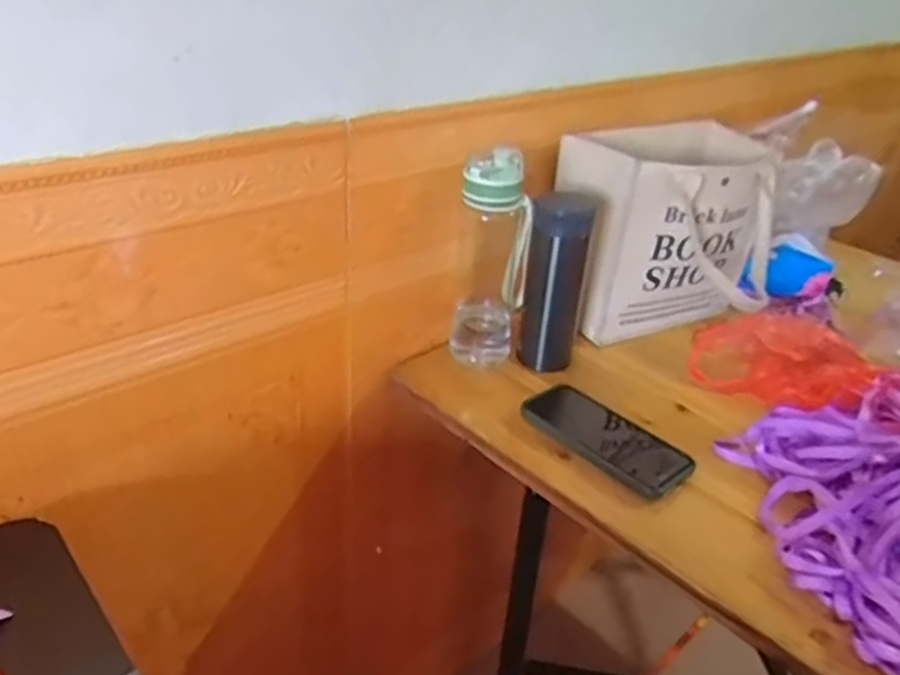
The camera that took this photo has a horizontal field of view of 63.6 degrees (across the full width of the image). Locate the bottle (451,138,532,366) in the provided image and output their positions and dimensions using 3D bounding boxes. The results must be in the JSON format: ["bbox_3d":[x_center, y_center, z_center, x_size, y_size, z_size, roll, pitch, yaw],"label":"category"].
[{"bbox_3d":[0.043,-0.077,0.774,0.075,0.228,0.061,6,30,2],"label":"bottle"}]

